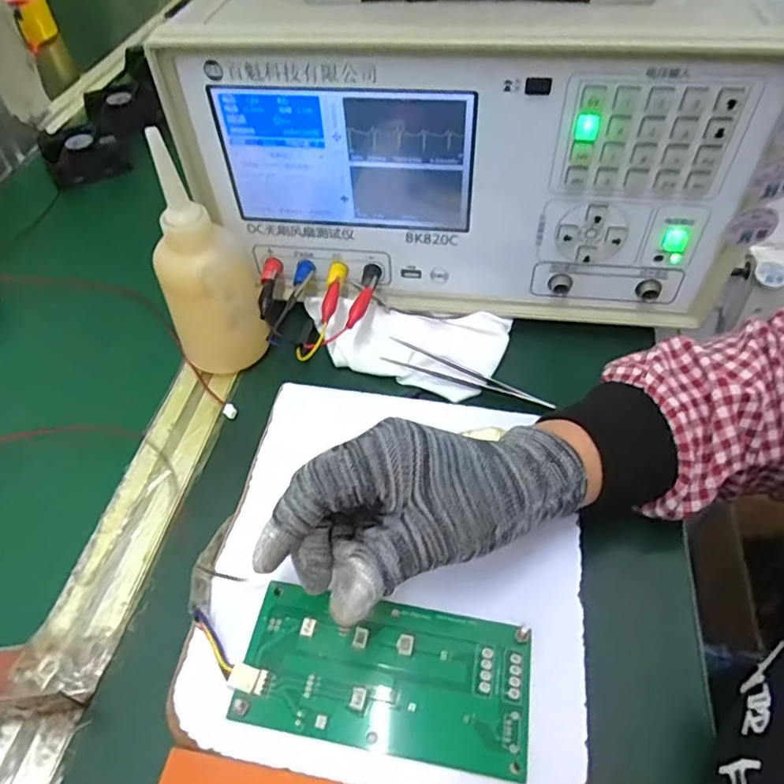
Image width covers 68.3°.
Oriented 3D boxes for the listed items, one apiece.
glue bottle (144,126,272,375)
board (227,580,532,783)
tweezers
[{"bbox_3d":[-0.124,-0.085,0.378,0.061,0.147,0.070,-16,54,-9],"label":"glue bottle"},{"bbox_3d":[-0.003,0.131,0.273,0.133,0.010,0.065,7,54,9],"label":"board"},{"bbox_3d":[0.051,-0.012,0.397,0.118,0.004,0.018,19,72,15],"label":"tweezers"}]

